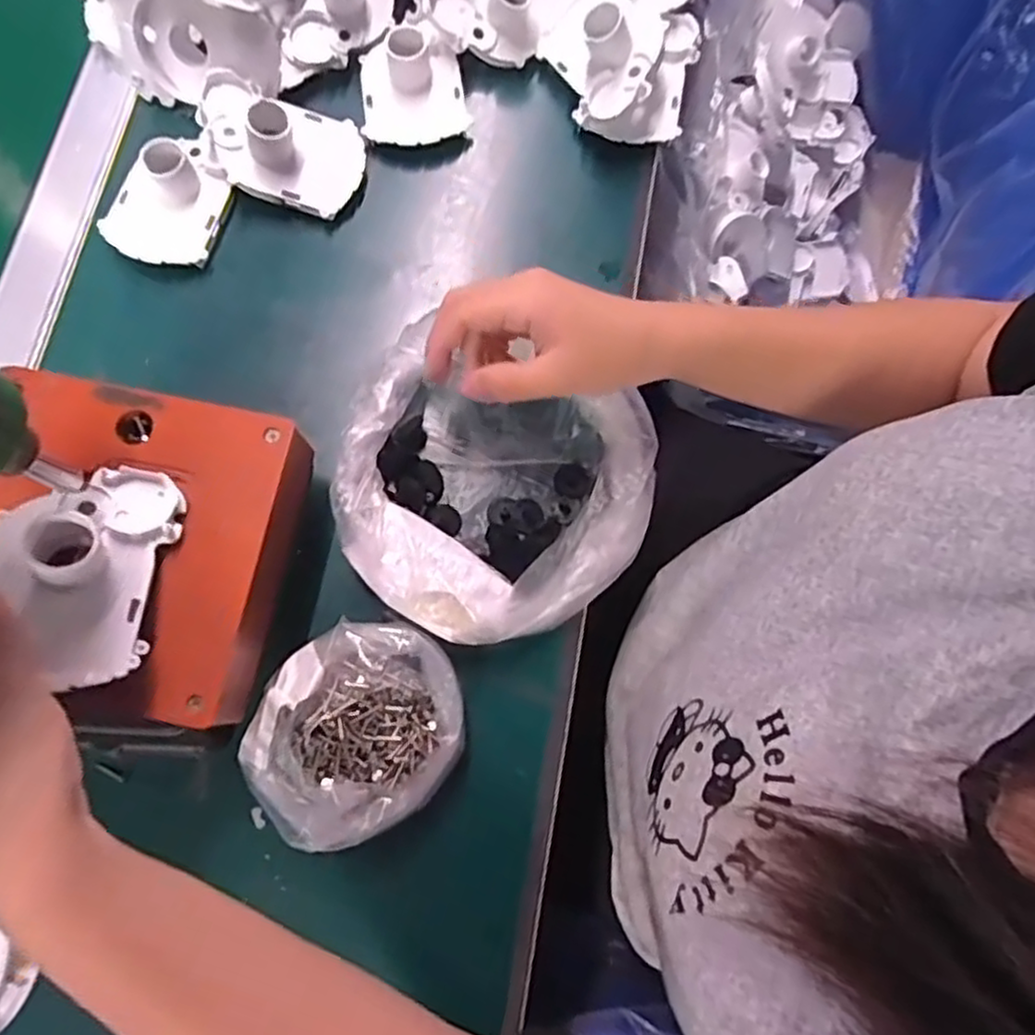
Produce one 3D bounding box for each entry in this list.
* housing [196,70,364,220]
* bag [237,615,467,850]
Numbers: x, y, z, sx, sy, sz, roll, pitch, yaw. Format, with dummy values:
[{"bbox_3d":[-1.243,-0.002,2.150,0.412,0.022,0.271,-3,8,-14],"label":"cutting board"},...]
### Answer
[{"bbox_3d":[-0.151,-0.236,0.450,0.097,0.049,0.068,13,79,2],"label":"housing"},{"bbox_3d":[-0.081,0.108,0.374,0.106,0.040,0.100,-34,81,-7],"label":"bag"}]

